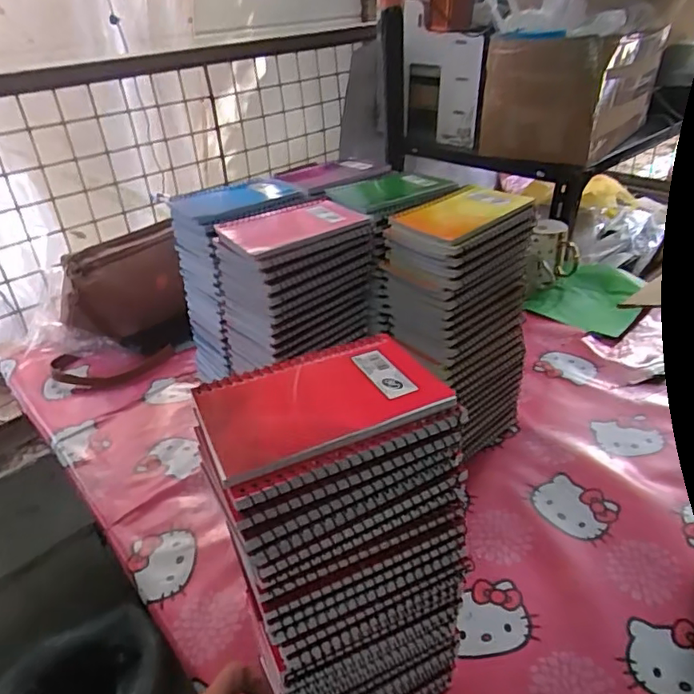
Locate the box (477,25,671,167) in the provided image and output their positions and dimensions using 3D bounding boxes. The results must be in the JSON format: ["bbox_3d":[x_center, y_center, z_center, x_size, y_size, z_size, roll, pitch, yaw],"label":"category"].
[{"bbox_3d":[0.427,-0.496,1.096,0.239,0.204,0.283,25,41,37],"label":"box"}]

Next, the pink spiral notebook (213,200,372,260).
[{"bbox_3d":[-0.053,-0.120,0.555,0.128,0.011,0.090,-25,41,-27],"label":"pink spiral notebook"}]

